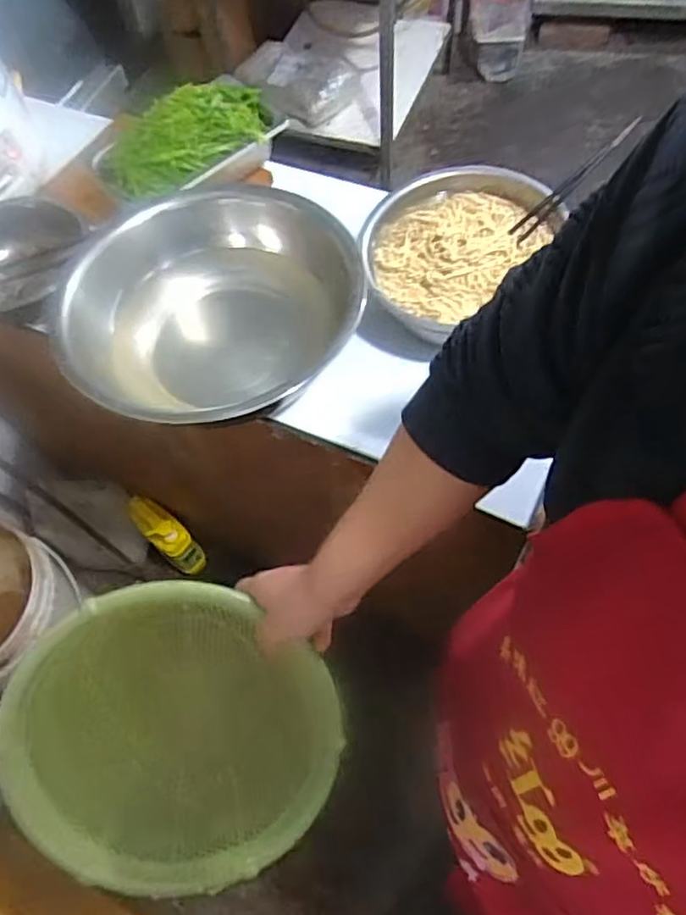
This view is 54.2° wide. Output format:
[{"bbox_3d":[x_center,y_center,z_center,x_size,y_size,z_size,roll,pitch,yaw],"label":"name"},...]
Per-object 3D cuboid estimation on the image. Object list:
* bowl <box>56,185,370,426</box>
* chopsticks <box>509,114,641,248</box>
[{"bbox_3d":[-0.162,-0.173,0.807,0.325,0.136,0.319,-2,62,3],"label":"bowl"},{"bbox_3d":[0.276,-0.331,0.797,0.197,0.014,0.021,-43,66,1],"label":"chopsticks"}]

